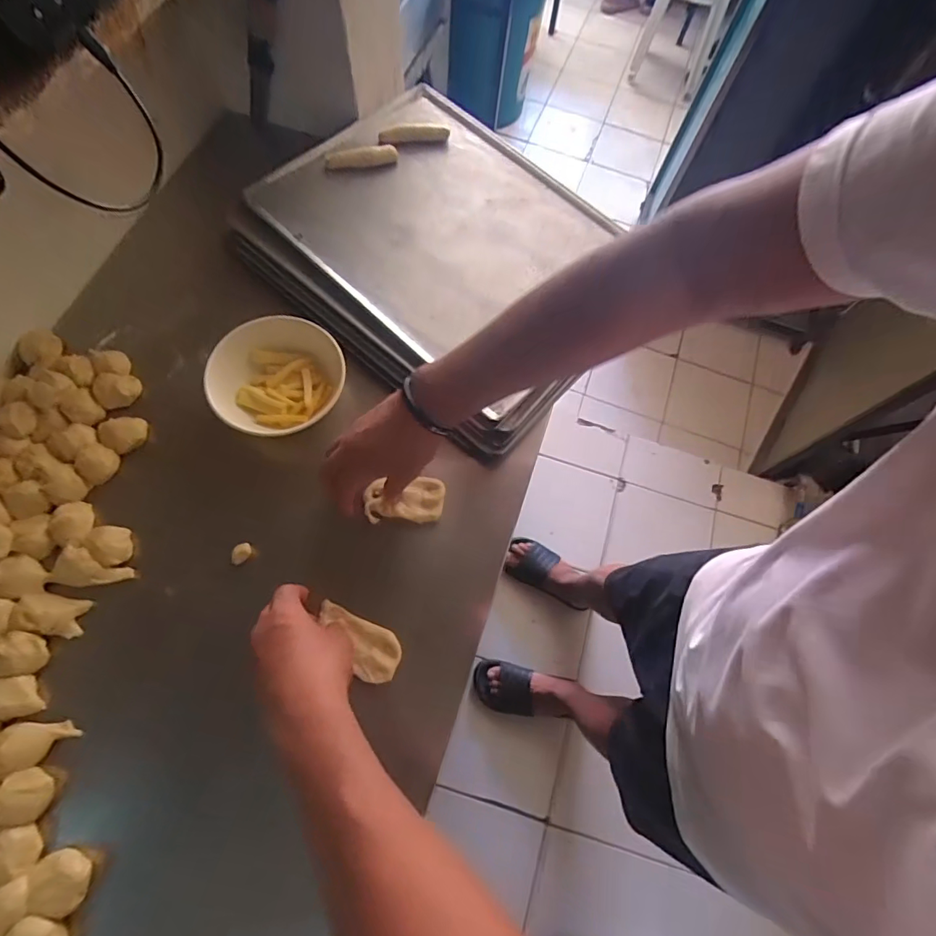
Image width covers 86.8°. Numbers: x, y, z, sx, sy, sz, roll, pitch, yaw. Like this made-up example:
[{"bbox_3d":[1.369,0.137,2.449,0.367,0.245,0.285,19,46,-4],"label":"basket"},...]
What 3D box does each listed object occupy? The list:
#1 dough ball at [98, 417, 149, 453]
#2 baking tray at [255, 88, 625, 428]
[{"bbox_3d":[-0.381,-0.040,0.547,0.034,0.023,0.044,29,70,7],"label":"dough ball"},{"bbox_3d":[-0.022,-0.300,0.631,0.436,0.023,0.342,40,72,11],"label":"baking tray"}]

